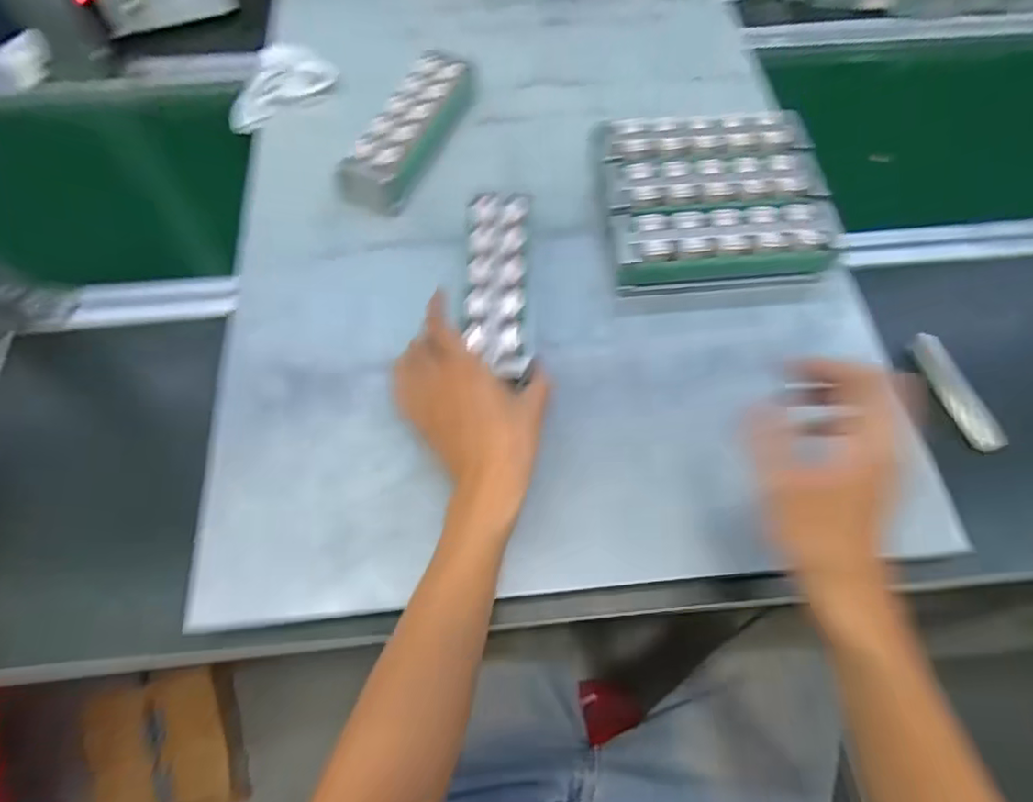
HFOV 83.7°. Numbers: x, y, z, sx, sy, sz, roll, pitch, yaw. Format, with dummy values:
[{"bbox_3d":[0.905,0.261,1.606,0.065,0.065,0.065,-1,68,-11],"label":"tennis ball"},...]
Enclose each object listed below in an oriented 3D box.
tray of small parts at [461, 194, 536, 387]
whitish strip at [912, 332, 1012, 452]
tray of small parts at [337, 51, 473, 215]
[{"bbox_3d":[-0.014,-0.095,0.479,0.053,0.032,0.186,-1,63,-1],"label":"tray of small parts"},{"bbox_3d":[0.369,-0.008,0.486,0.019,0.021,0.109,-11,63,-6],"label":"whitish strip"},{"bbox_3d":[-0.104,-0.266,0.573,0.062,0.048,0.194,23,65,11],"label":"tray of small parts"}]

